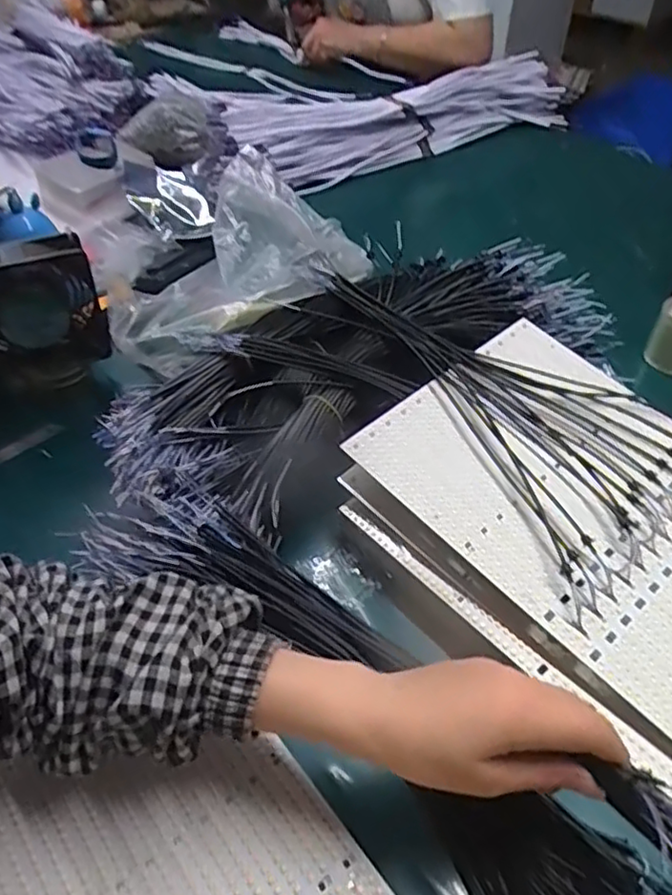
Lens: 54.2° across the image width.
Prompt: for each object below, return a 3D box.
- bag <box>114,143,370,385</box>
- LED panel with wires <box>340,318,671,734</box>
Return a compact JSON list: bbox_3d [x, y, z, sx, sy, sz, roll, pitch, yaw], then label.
[{"bbox_3d":[-0.090,-0.189,0.697,0.186,0.087,0.299,15,50,18],"label":"bag"},{"bbox_3d":[0.236,0.068,0.462,0.221,0.018,0.426,-35,62,-25],"label":"LED panel with wires"}]

